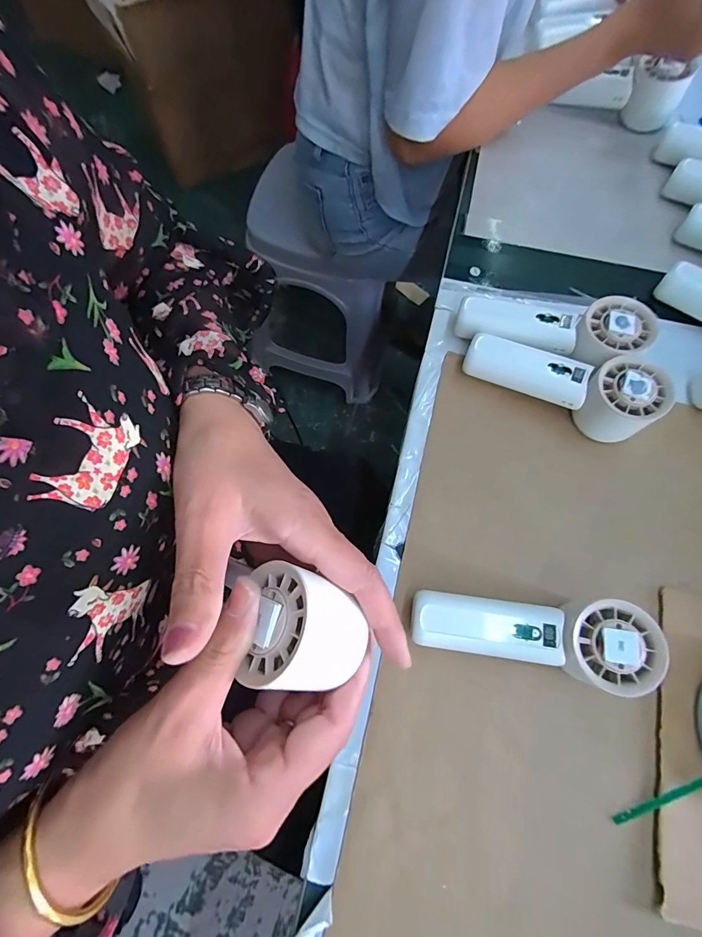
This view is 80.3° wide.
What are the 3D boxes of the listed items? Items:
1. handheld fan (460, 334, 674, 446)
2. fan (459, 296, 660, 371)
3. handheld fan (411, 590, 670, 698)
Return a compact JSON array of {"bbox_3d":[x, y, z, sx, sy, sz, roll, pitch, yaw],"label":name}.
[{"bbox_3d":[0.178,-0.078,0.354,0.156,0.055,0.054,29,74,9],"label":"handheld fan"},{"bbox_3d":[0.172,-0.115,0.367,0.154,0.055,0.063,7,72,2],"label":"fan"},{"bbox_3d":[0.122,0.112,0.291,0.155,0.055,0.053,12,72,3],"label":"handheld fan"}]

